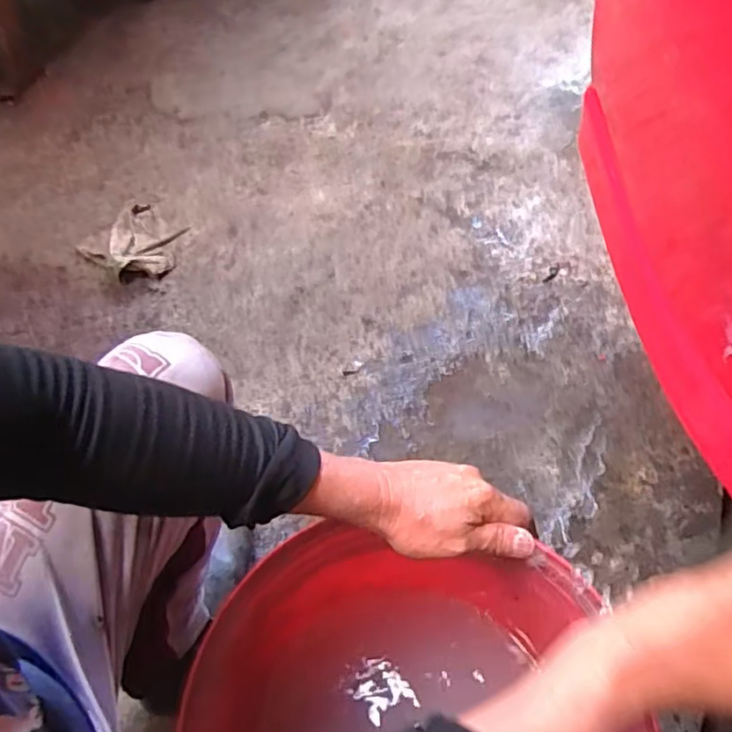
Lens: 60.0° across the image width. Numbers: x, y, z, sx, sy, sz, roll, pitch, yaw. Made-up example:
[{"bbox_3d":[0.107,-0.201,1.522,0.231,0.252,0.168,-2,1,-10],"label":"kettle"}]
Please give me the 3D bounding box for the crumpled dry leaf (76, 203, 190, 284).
[{"bbox_3d":[-0.399,-0.217,1.121,0.185,0.019,0.149,33,65,22],"label":"crumpled dry leaf"}]

